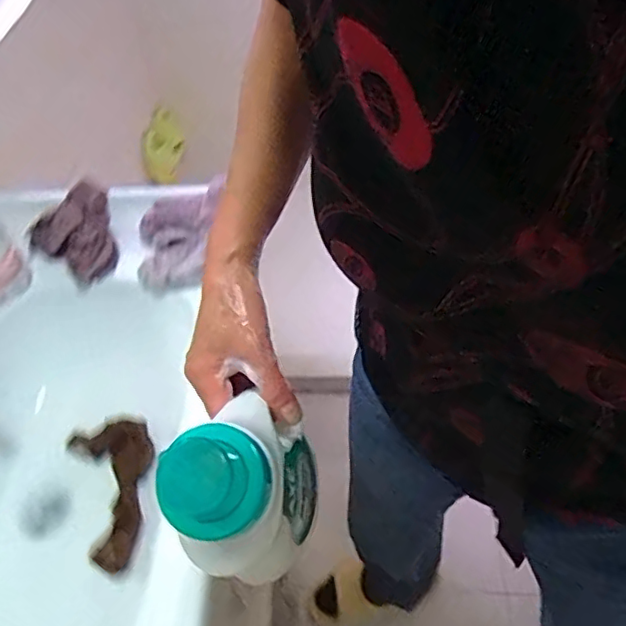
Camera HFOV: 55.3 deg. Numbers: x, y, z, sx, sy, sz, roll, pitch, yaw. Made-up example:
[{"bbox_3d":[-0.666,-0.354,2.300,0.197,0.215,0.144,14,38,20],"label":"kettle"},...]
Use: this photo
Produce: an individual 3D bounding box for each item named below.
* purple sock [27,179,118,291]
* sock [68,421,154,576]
[{"bbox_3d":[-0.318,-0.113,0.836,0.120,0.055,0.121,30,60,26],"label":"purple sock"},{"bbox_3d":[-0.236,0.213,0.730,0.096,0.028,0.187,-22,53,-11],"label":"sock"}]

